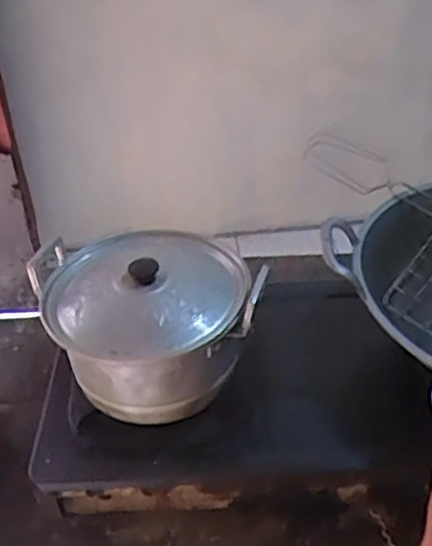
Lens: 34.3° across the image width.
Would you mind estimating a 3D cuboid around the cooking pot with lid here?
[{"bbox_3d":[-0.075,0.053,0.775,0.203,0.141,0.206,-2,38,2],"label":"cooking pot with lid"}]

